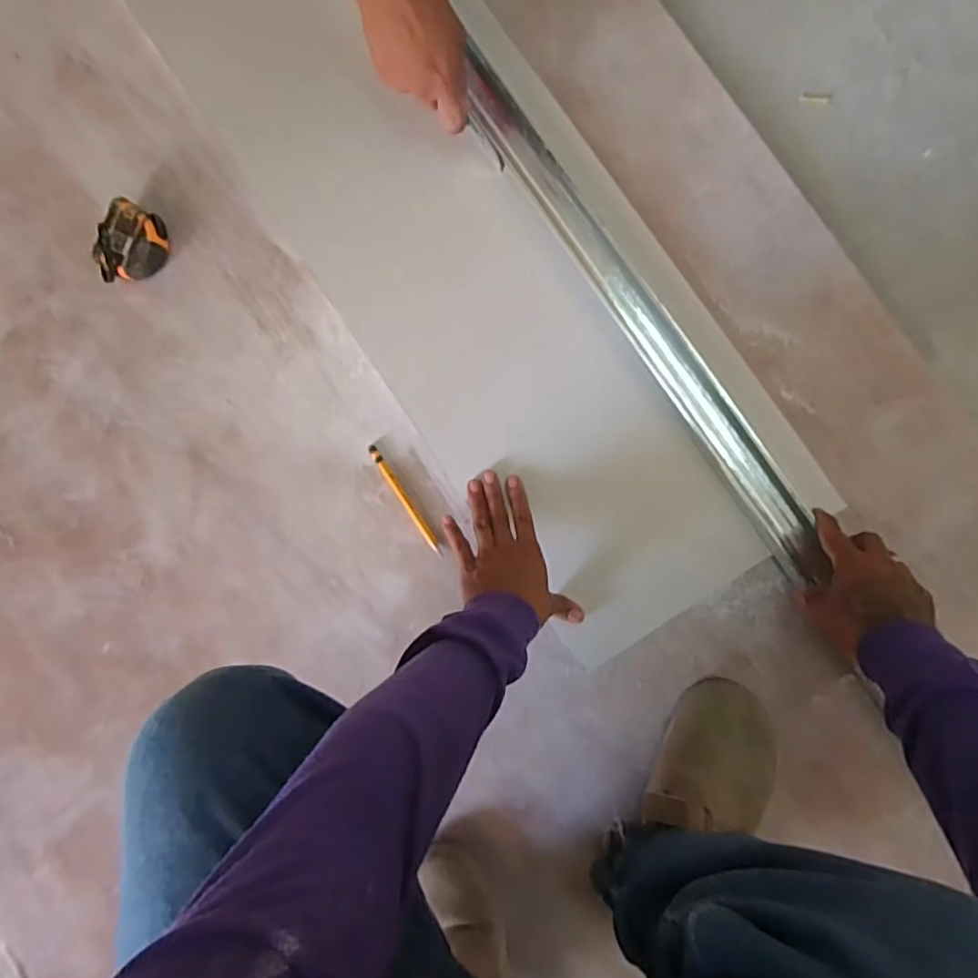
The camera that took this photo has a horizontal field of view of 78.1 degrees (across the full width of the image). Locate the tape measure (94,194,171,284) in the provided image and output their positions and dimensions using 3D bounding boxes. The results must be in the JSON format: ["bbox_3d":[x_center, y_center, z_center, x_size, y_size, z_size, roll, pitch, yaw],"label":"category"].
[{"bbox_3d":[-0.391,-0.267,0.664,0.059,0.039,0.085,21,91,5],"label":"tape measure"}]

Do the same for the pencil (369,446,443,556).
[{"bbox_3d":[-0.092,0.012,0.657,0.009,0.005,0.137,-33,87,4],"label":"pencil"}]

